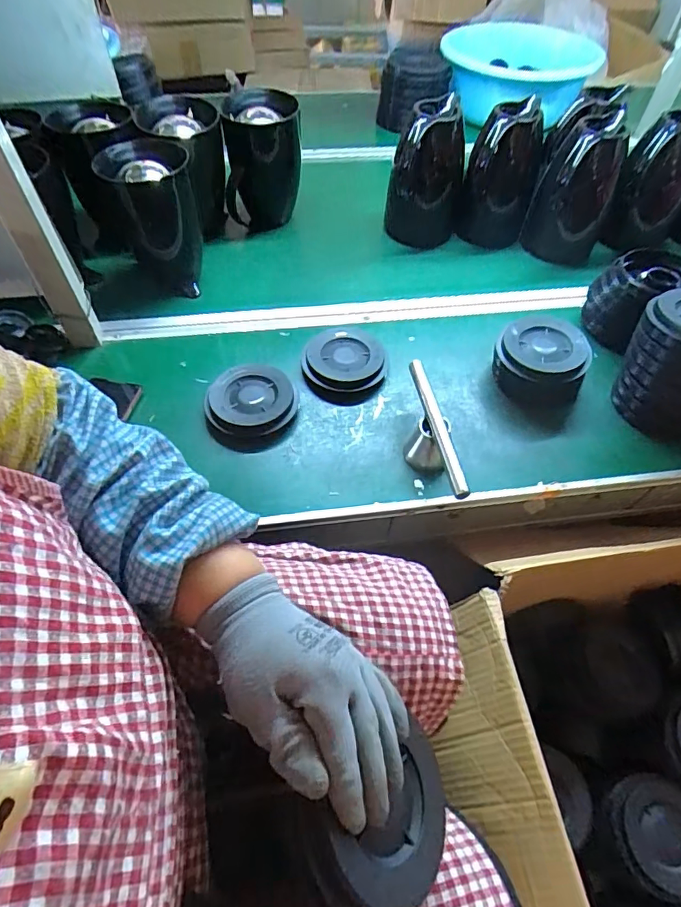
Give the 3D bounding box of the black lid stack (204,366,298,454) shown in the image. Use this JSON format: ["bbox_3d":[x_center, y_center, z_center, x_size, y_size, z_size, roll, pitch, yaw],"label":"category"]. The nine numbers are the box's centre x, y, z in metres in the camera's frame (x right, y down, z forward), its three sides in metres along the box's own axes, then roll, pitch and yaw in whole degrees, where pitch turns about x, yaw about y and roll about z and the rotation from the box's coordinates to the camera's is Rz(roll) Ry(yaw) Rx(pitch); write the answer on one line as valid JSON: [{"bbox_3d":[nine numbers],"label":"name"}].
[{"bbox_3d":[-0.115,-0.062,0.634,0.113,0.030,0.122,8,54,4],"label":"black lid stack"}]

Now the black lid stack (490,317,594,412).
[{"bbox_3d":[0.278,-0.132,0.678,0.118,0.073,0.125,25,56,15],"label":"black lid stack"}]

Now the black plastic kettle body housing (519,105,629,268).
[{"bbox_3d":[0.406,-0.452,0.844,0.127,0.186,0.154,25,56,15],"label":"black plastic kettle body housing"}]

